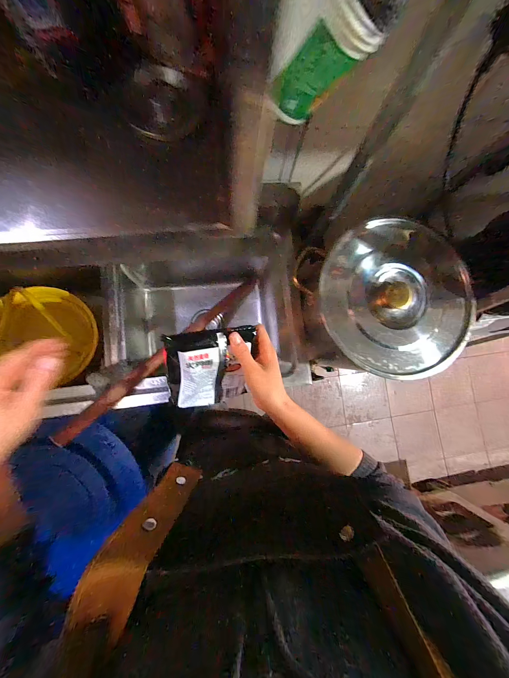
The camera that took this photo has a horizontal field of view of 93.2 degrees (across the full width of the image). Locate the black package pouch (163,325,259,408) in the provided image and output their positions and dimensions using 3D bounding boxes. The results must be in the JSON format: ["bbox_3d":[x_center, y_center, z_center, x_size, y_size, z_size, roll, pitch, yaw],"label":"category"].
[{"bbox_3d":[-0.065,0.048,0.367,0.130,0.017,0.140,-6,127,-24],"label":"black package pouch"}]

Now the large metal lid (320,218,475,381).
[{"bbox_3d":[0.316,-0.088,0.530,0.342,0.037,0.330,1,84,-6],"label":"large metal lid"}]

